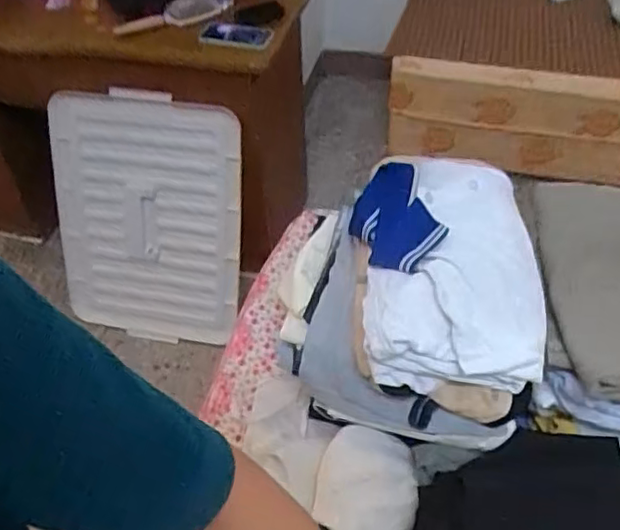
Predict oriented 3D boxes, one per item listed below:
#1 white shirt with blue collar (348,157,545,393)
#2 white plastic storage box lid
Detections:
[{"bbox_3d":[0.141,-0.002,0.642,0.179,0.110,0.239,-3,47,-2],"label":"white shirt with blue collar"},{"bbox_3d":[-0.403,-0.102,1.540,0.458,0.614,0.047,6,23,11],"label":"white plastic storage box lid"}]

